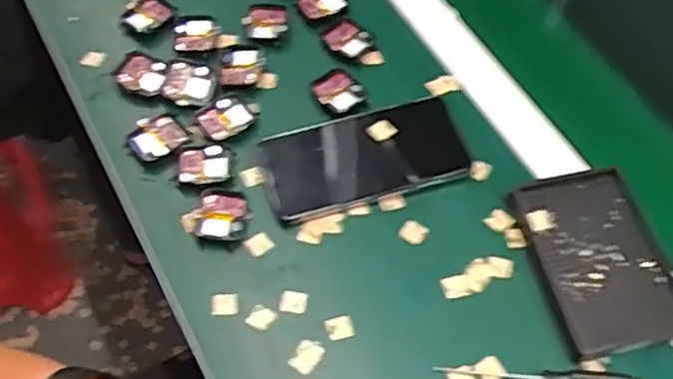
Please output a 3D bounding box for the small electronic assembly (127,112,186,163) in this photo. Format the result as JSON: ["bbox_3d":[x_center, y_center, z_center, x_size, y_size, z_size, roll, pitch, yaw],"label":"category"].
[{"bbox_3d":[-0.146,-0.042,0.559,0.044,0.011,0.036,-33,66,-20],"label":"small electronic assembly"}]

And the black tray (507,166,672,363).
[{"bbox_3d":[0.195,0.052,0.512,0.091,0.017,0.135,-11,61,-9],"label":"black tray"}]

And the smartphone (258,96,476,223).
[{"bbox_3d":[0.023,-0.026,0.558,0.159,0.016,0.077,-15,62,-11],"label":"smartphone"}]

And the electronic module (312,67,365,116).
[{"bbox_3d":[0.000,-0.084,0.587,0.038,0.005,0.041,-34,67,-20],"label":"electronic module"}]

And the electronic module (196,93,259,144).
[{"bbox_3d":[-0.089,-0.060,0.572,0.047,0.006,0.038,-37,68,-21],"label":"electronic module"}]

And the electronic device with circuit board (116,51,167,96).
[{"bbox_3d":[-0.164,-0.100,0.589,0.044,0.008,0.038,14,60,6],"label":"electronic device with circuit board"}]

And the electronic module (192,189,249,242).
[{"bbox_3d":[-0.088,0.020,0.529,0.039,0.012,0.040,-5,60,-6],"label":"electronic module"}]

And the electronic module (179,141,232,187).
[{"bbox_3d":[-0.105,-0.019,0.549,0.040,0.008,0.033,-12,61,-9],"label":"electronic module"}]

